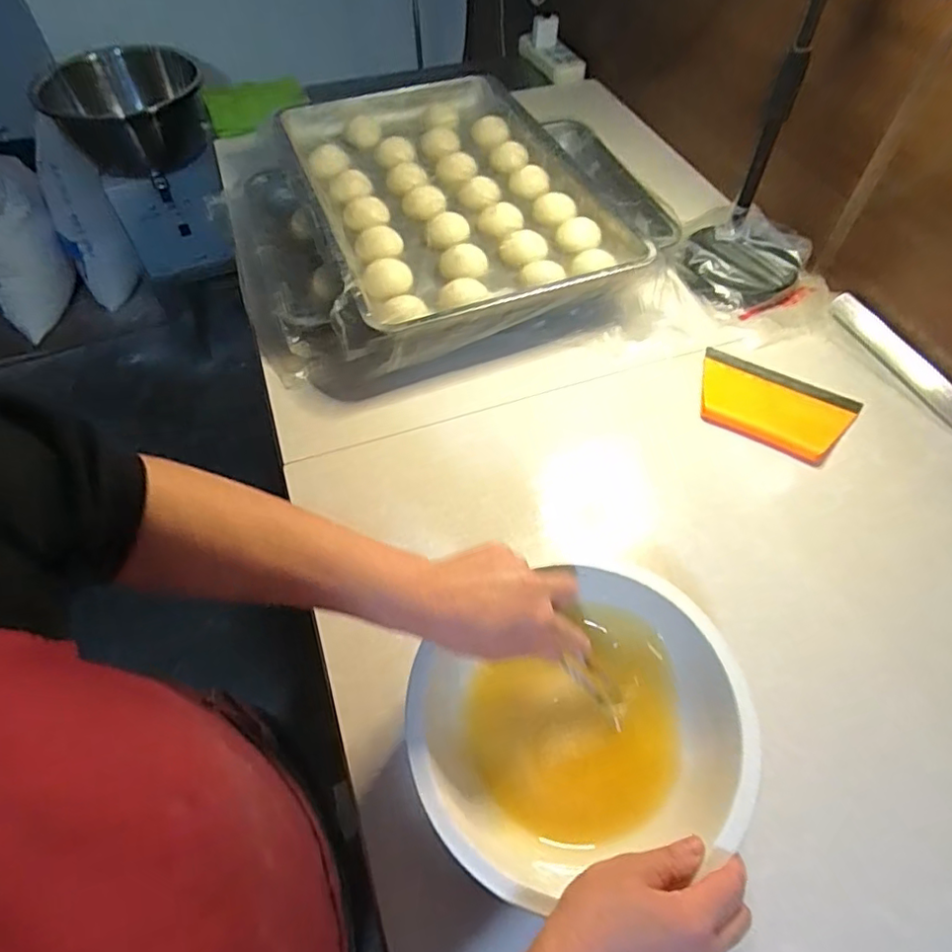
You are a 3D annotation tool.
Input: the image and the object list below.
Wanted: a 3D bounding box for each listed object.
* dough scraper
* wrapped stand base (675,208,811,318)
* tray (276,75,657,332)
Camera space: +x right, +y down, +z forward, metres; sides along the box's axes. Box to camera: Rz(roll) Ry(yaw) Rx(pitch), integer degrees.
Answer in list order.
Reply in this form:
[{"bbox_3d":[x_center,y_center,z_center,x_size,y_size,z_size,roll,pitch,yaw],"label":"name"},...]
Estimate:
[{"bbox_3d":[0.365,-0.089,0.721,0.182,0.009,0.126,26,60,17],"label":"dough scraper"},{"bbox_3d":[0.389,-0.308,0.846,0.186,0.053,0.188,0,56,1],"label":"wrapped stand base"},{"bbox_3d":[-0.042,-0.431,0.878,0.393,0.056,0.599,-19,58,-12],"label":"tray"}]

